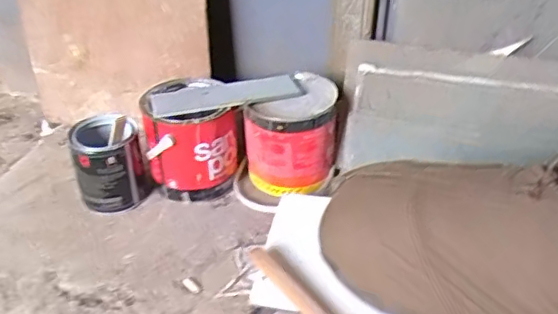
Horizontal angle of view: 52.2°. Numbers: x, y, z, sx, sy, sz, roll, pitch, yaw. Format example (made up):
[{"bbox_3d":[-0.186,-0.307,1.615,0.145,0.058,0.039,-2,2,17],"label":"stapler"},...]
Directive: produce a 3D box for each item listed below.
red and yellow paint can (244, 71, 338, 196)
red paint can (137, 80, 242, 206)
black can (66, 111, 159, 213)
[{"bbox_3d":[0.025,-0.040,0.978,0.145,0.142,0.162,4,33,7],"label":"red and yellow paint can"},{"bbox_3d":[-0.143,-0.031,0.972,0.155,0.162,0.152,-5,33,-8],"label":"red paint can"},{"bbox_3d":[-0.279,0.010,0.941,0.114,0.145,0.119,-15,36,-22],"label":"black can"}]

